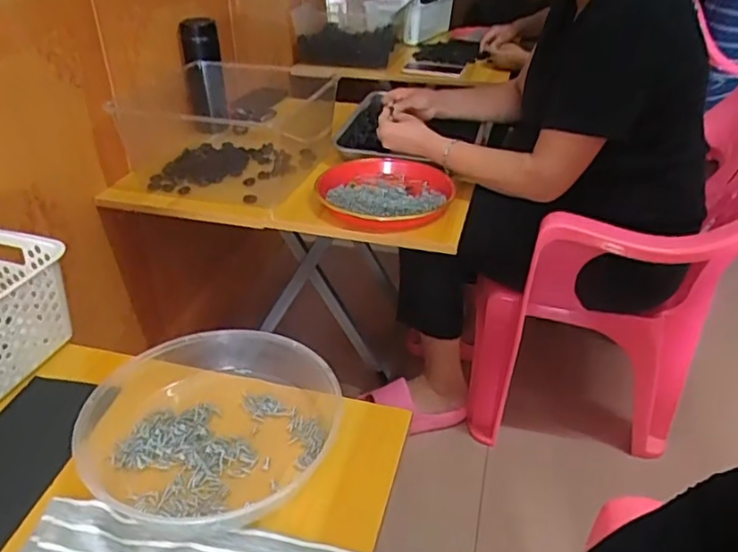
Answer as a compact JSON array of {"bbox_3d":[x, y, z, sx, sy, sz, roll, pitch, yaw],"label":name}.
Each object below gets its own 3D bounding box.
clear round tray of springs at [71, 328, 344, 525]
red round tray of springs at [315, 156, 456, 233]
[{"bbox_3d":[-0.149,0.129,0.552,0.219,0.037,0.208,0,33,0],"label":"clear round tray of springs"},{"bbox_3d":[0.021,-0.135,0.974,0.215,0.028,0.222,0,33,0],"label":"red round tray of springs"}]

